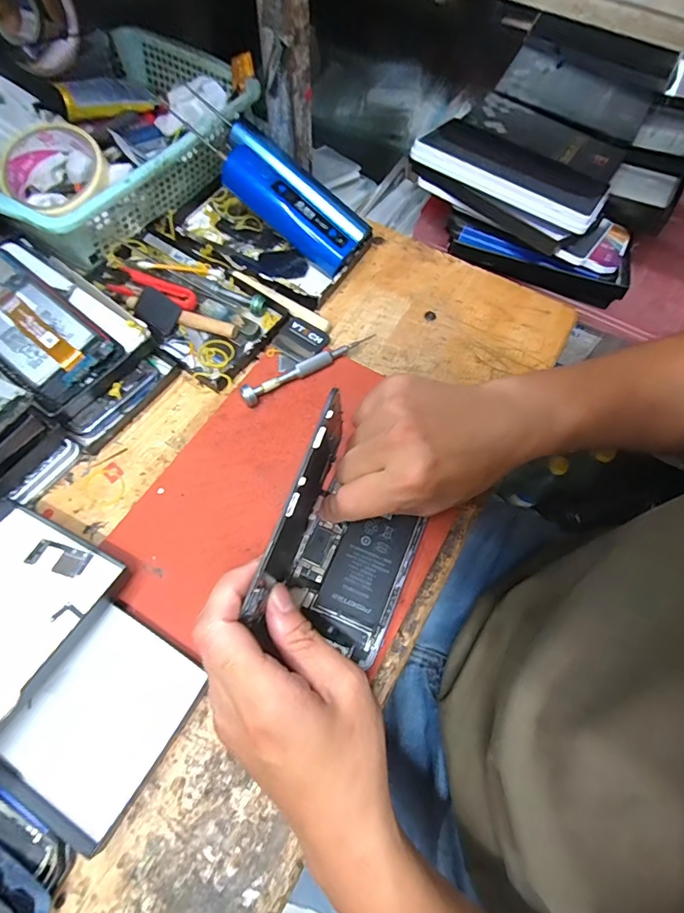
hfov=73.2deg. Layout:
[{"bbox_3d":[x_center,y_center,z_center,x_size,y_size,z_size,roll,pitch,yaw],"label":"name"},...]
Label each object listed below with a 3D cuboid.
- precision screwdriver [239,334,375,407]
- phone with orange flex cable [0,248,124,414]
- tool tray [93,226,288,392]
[{"bbox_3d":[-0.025,-0.076,0.382,0.129,0.016,0.012,-31,70,-16],"label":"precision screwdriver"},{"bbox_3d":[-0.253,-0.104,0.368,0.153,0.010,0.074,38,75,11],"label":"phone with orange flex cable"},{"bbox_3d":[-0.140,-0.140,0.409,0.173,0.023,0.097,34,67,13],"label":"tool tray"}]

